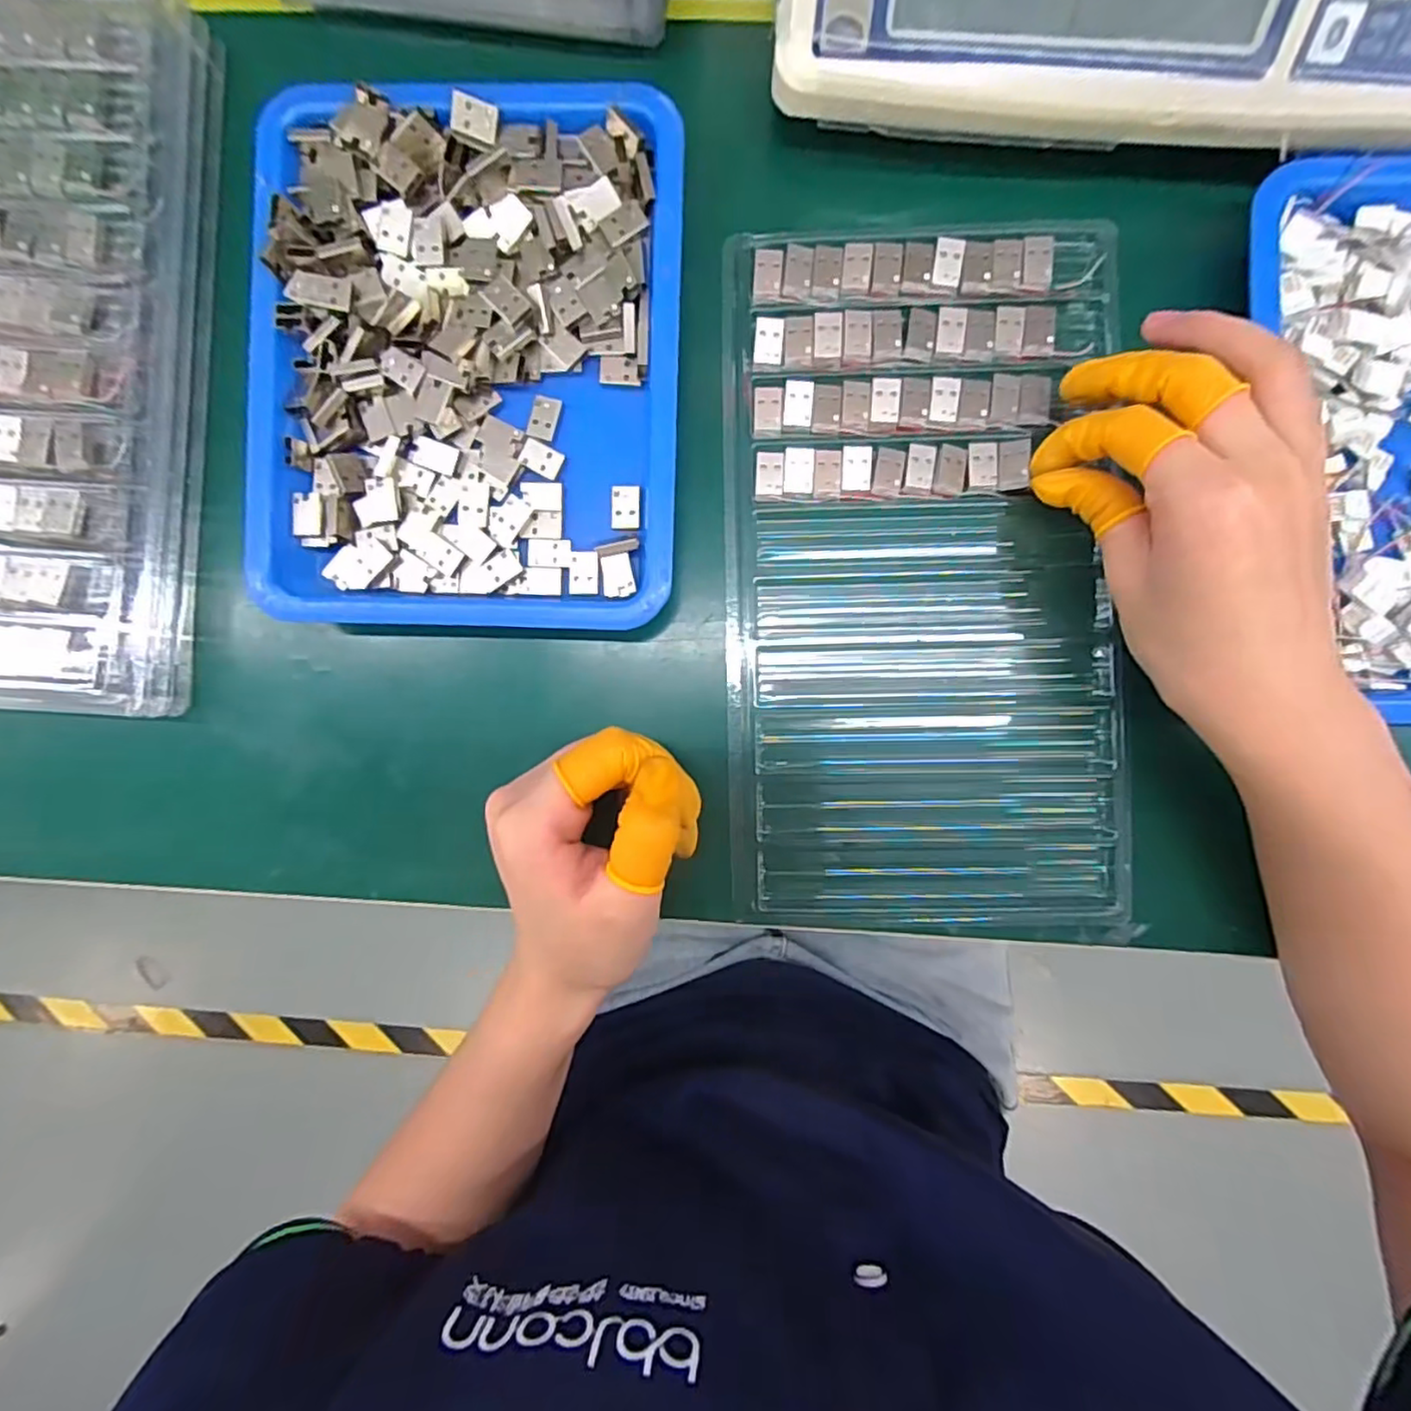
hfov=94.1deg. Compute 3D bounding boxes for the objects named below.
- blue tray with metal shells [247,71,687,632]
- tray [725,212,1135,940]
[{"bbox_3d":[-0.096,-0.140,0.272,0.169,0.028,0.213,2,90,2],"label":"blue tray with metal shells"},{"bbox_3d":[0.092,-0.051,0.281,0.161,0.017,0.293,-1,90,2],"label":"tray"}]

